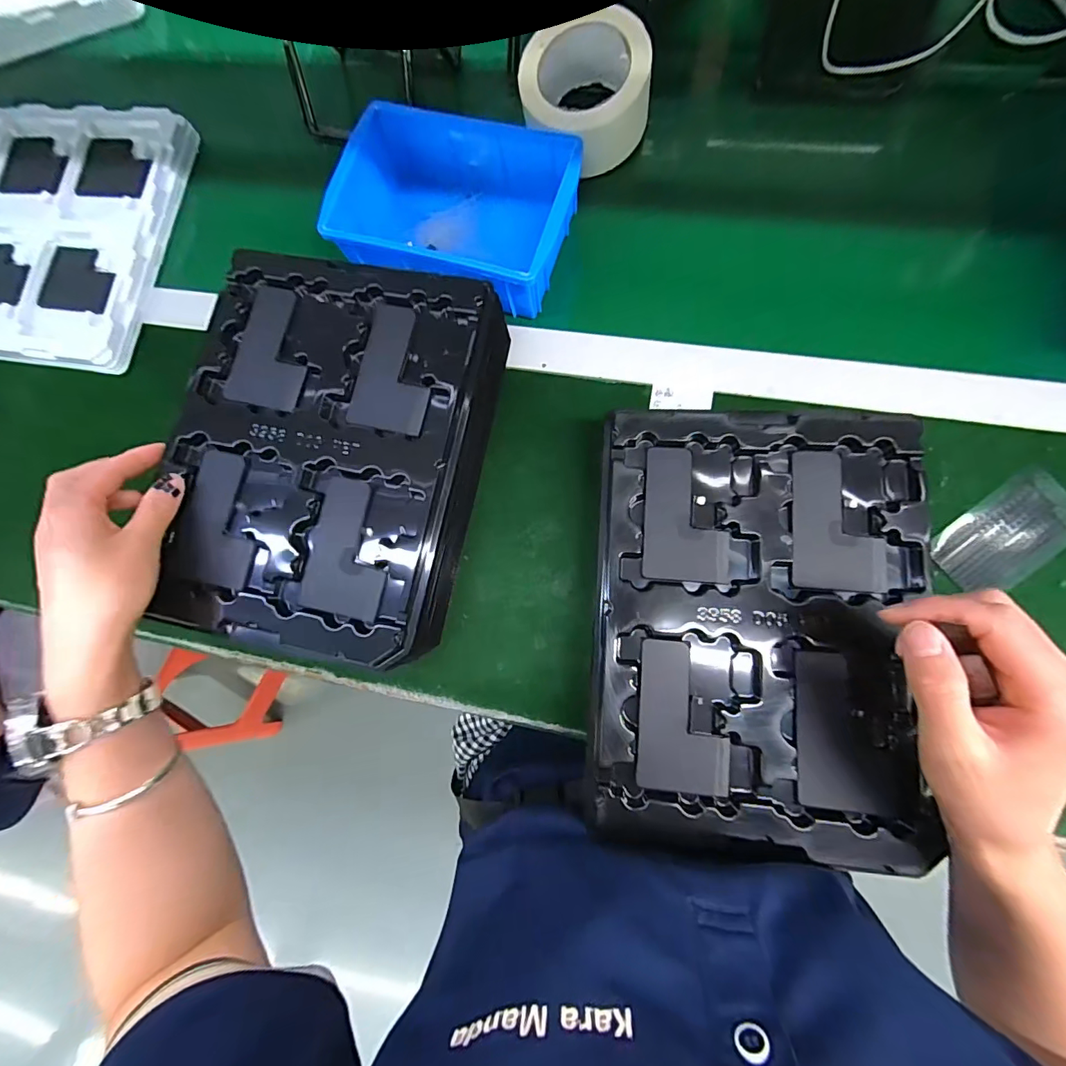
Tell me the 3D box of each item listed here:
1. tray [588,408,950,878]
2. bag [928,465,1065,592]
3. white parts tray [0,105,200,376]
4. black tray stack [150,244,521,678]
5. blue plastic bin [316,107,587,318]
[{"bbox_3d":[0.147,0.056,0.307,0.207,0.026,0.284,4,84,7],"label":"tray"},{"bbox_3d":[0.362,0.000,0.346,0.106,0.004,0.060,-36,79,1],"label":"bag"},{"bbox_3d":[-0.550,-0.320,0.493,0.333,0.027,0.278,9,83,8],"label":"white parts tray"},{"bbox_3d":[-0.156,-0.058,0.364,0.210,0.075,0.287,11,85,8],"label":"black tray stack"},{"bbox_3d":[-0.066,-0.288,0.410,0.197,0.064,0.138,17,84,9],"label":"blue plastic bin"}]

